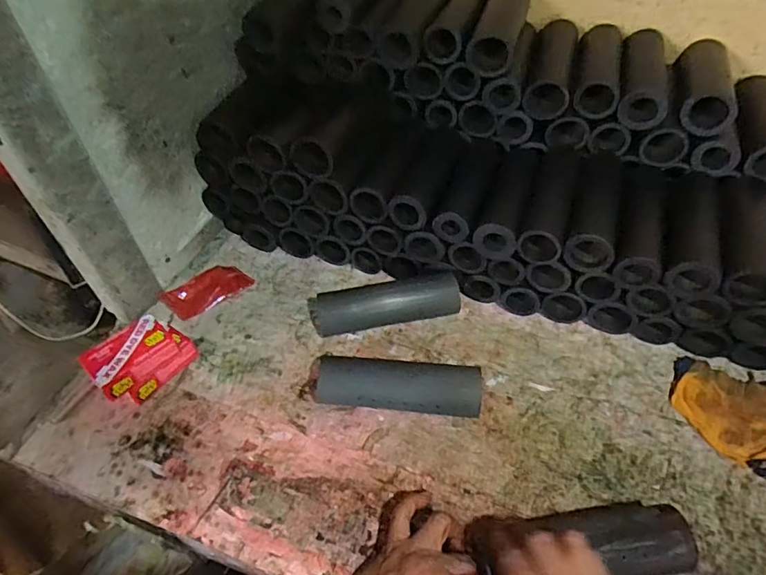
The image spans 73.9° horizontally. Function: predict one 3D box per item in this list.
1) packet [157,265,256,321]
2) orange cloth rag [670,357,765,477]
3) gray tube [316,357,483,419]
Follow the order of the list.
[{"bbox_3d":[-0.250,0.003,0.727,0.064,0.011,0.111,31,48,30],"label":"packet"},{"bbox_3d":[0.406,0.141,0.554,0.157,0.035,0.122,13,41,12],"label":"orange cloth rag"},{"bbox_3d":[0.016,0.115,0.573,0.180,0.060,0.062,6,40,4],"label":"gray tube"}]

